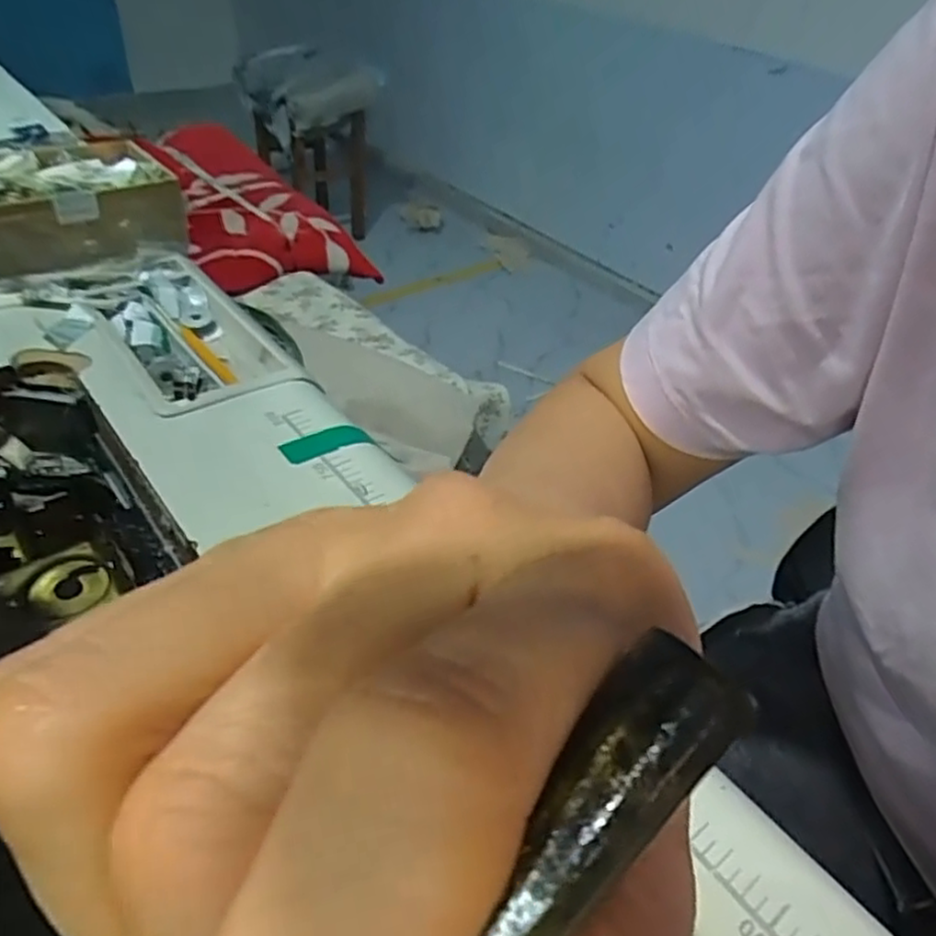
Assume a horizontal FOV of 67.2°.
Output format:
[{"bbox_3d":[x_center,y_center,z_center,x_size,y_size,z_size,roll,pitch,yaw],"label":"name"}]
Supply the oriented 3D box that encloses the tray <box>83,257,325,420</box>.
[{"bbox_3d":[-0.171,-0.082,0.429,0.088,0.025,0.165,-21,48,-28],"label":"tray"}]

